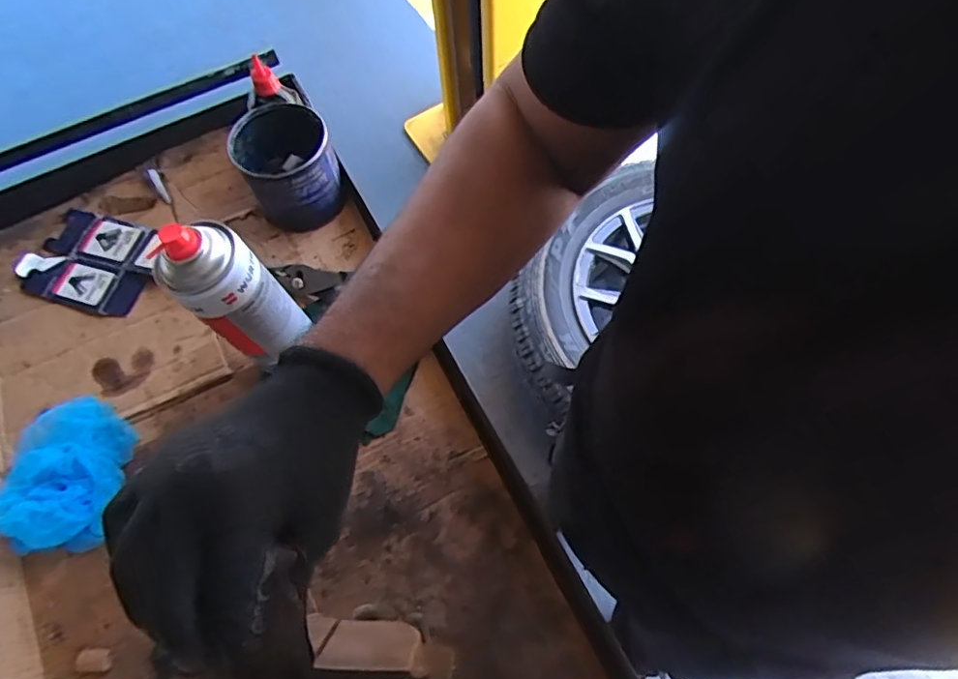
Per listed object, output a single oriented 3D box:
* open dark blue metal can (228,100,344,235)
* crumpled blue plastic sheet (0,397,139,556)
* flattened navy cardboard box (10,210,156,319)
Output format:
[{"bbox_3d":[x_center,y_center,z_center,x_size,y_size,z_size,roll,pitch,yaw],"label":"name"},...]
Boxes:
[{"bbox_3d":[-0.207,-0.188,0.645,0.095,0.112,0.103,-1,66,2],"label":"open dark blue metal can"},{"bbox_3d":[-0.378,0.116,0.536,0.088,0.060,0.145,4,66,4],"label":"crumpled blue plastic sheet"},{"bbox_3d":[-0.437,-0.092,0.658,0.149,0.018,0.110,14,67,9],"label":"flattened navy cardboard box"}]

